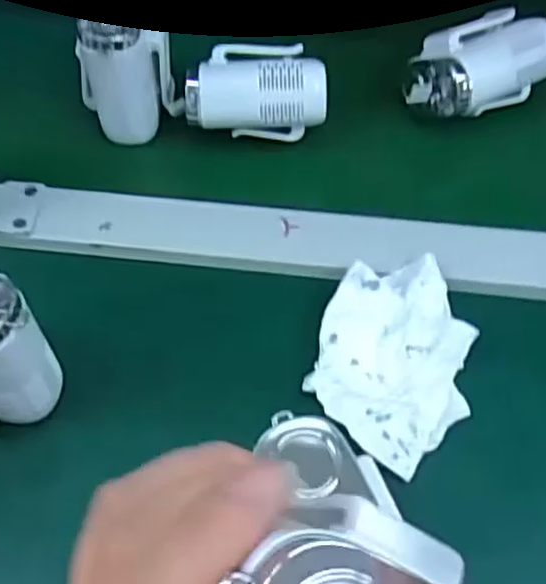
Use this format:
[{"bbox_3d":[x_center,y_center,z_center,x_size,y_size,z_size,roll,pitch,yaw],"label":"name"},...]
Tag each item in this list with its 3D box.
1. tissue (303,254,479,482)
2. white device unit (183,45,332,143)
[{"bbox_3d":[0.062,0.031,0.362,0.075,0.021,0.116,13,58,8],"label":"tissue"},{"bbox_3d":[-0.009,-0.116,0.435,0.082,0.059,0.036,0,57,0],"label":"white device unit"}]

